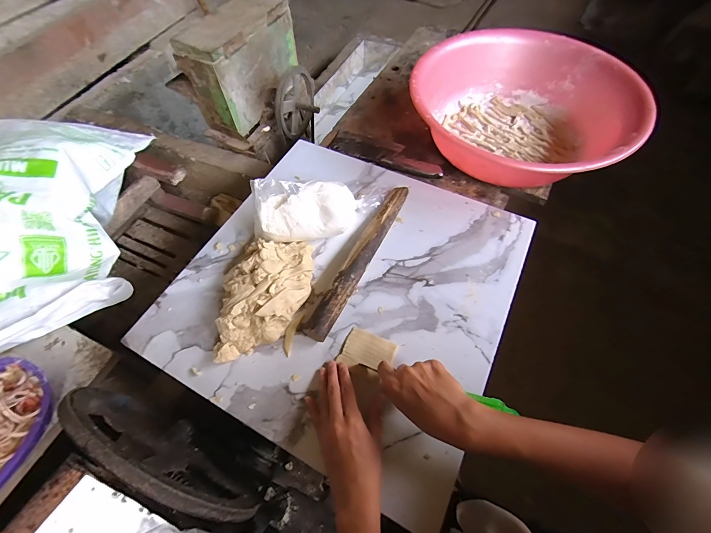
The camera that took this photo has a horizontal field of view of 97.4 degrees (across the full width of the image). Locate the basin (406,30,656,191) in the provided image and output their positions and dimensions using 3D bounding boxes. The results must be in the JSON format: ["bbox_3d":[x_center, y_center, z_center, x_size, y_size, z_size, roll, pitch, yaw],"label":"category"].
[{"bbox_3d":[0.314,-0.301,0.611,0.388,0.117,0.388,0,59,0],"label":"basin"}]

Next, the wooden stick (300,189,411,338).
[{"bbox_3d":[0.010,-0.020,0.507,0.051,0.037,0.306,27,65,16],"label":"wooden stick"}]

